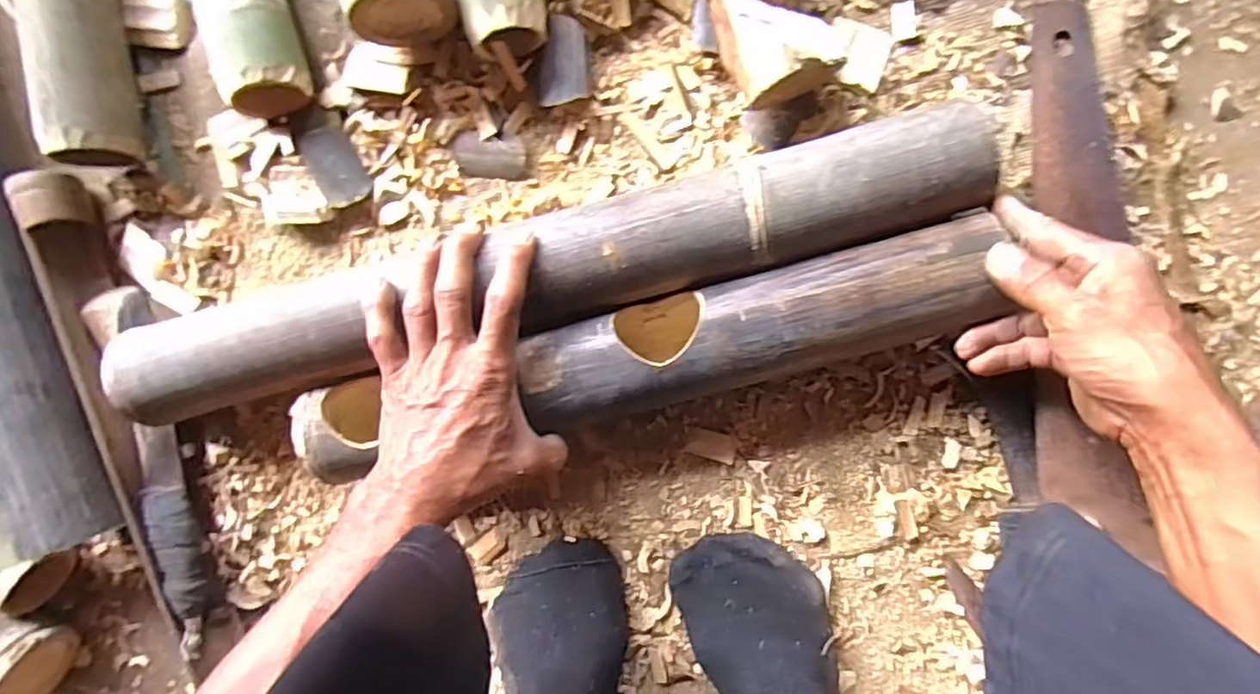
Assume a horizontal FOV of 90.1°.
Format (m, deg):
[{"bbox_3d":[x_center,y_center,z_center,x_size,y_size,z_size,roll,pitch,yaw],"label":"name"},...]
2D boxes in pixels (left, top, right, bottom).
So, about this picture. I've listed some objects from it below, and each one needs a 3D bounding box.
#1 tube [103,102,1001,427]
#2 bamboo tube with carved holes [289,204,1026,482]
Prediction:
[{"bbox_3d":[-0.064,-0.050,0.432,0.593,0.063,0.073,-14,91,5],"label":"tube"},{"bbox_3d":[0.005,0.006,0.441,0.467,0.066,0.075,-14,91,7],"label":"bamboo tube with carved holes"}]

